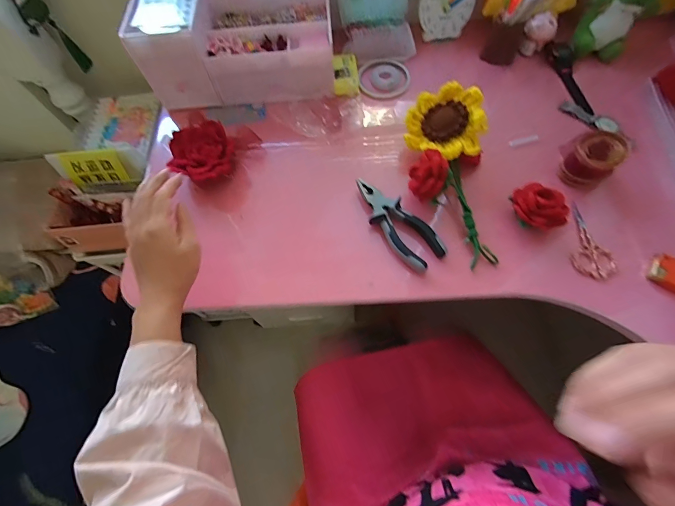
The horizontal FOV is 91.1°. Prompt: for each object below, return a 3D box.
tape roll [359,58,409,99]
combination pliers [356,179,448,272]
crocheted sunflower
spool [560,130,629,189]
[{"bbox_3d":[0.081,-0.298,0.571,0.086,0.023,0.086,-1,65,2],"label":"tape roll"},{"bbox_3d":[0.075,-0.042,0.444,0.057,0.018,0.150,-36,69,-14],"label":"combination pliers"},{"bbox_3d":[0.161,-0.111,0.443,0.108,0.057,0.259,-12,80,-4],"label":"crocheted sunflower"},{"bbox_3d":[0.342,-0.127,0.449,0.071,0.050,0.061,-37,69,-14],"label":"spool"}]

